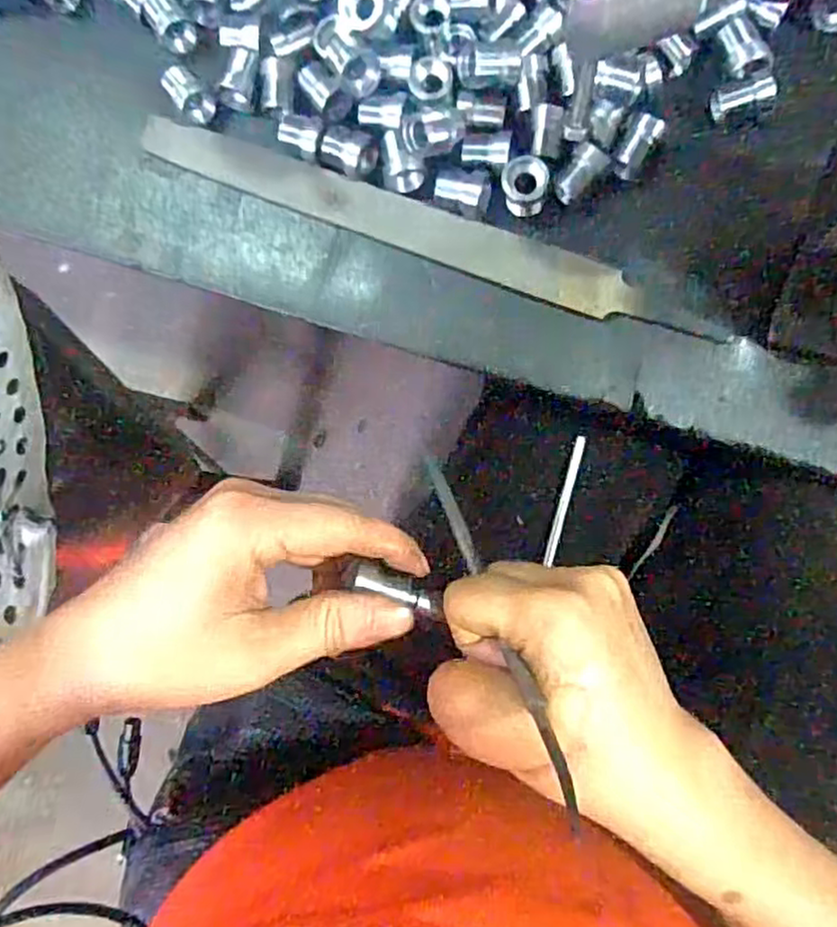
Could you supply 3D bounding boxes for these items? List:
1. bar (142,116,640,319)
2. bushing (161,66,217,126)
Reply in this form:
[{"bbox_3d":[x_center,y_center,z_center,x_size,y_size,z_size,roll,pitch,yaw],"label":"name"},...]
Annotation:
[{"bbox_3d":[-0.020,-0.123,0.342,0.255,0.008,0.024,23,90,9],"label":"bar"},{"bbox_3d":[-0.114,-0.183,0.349,0.016,0.015,0.025,-38,82,4],"label":"bushing"}]

